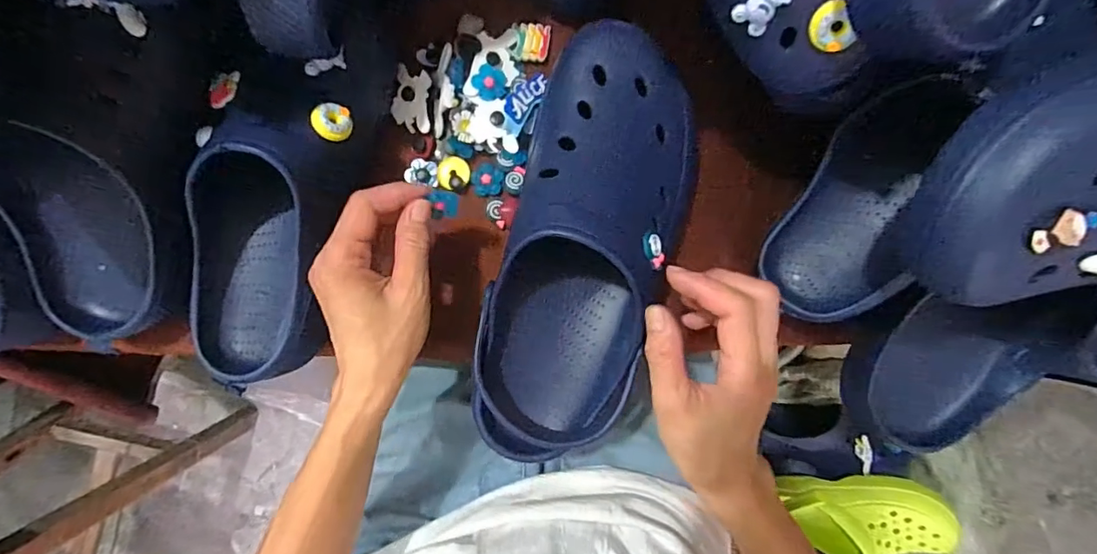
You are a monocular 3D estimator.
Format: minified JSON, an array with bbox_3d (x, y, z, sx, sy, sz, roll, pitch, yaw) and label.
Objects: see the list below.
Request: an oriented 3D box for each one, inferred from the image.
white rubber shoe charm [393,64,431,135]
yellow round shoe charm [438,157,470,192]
[{"bbox_3d":[-0.100,-0.131,0.388,0.033,0.008,0.045,15,103,25],"label":"white rubber shoe charm"},{"bbox_3d":[-0.071,-0.077,0.395,0.022,0.005,0.026,28,91,-2],"label":"yellow round shoe charm"}]

